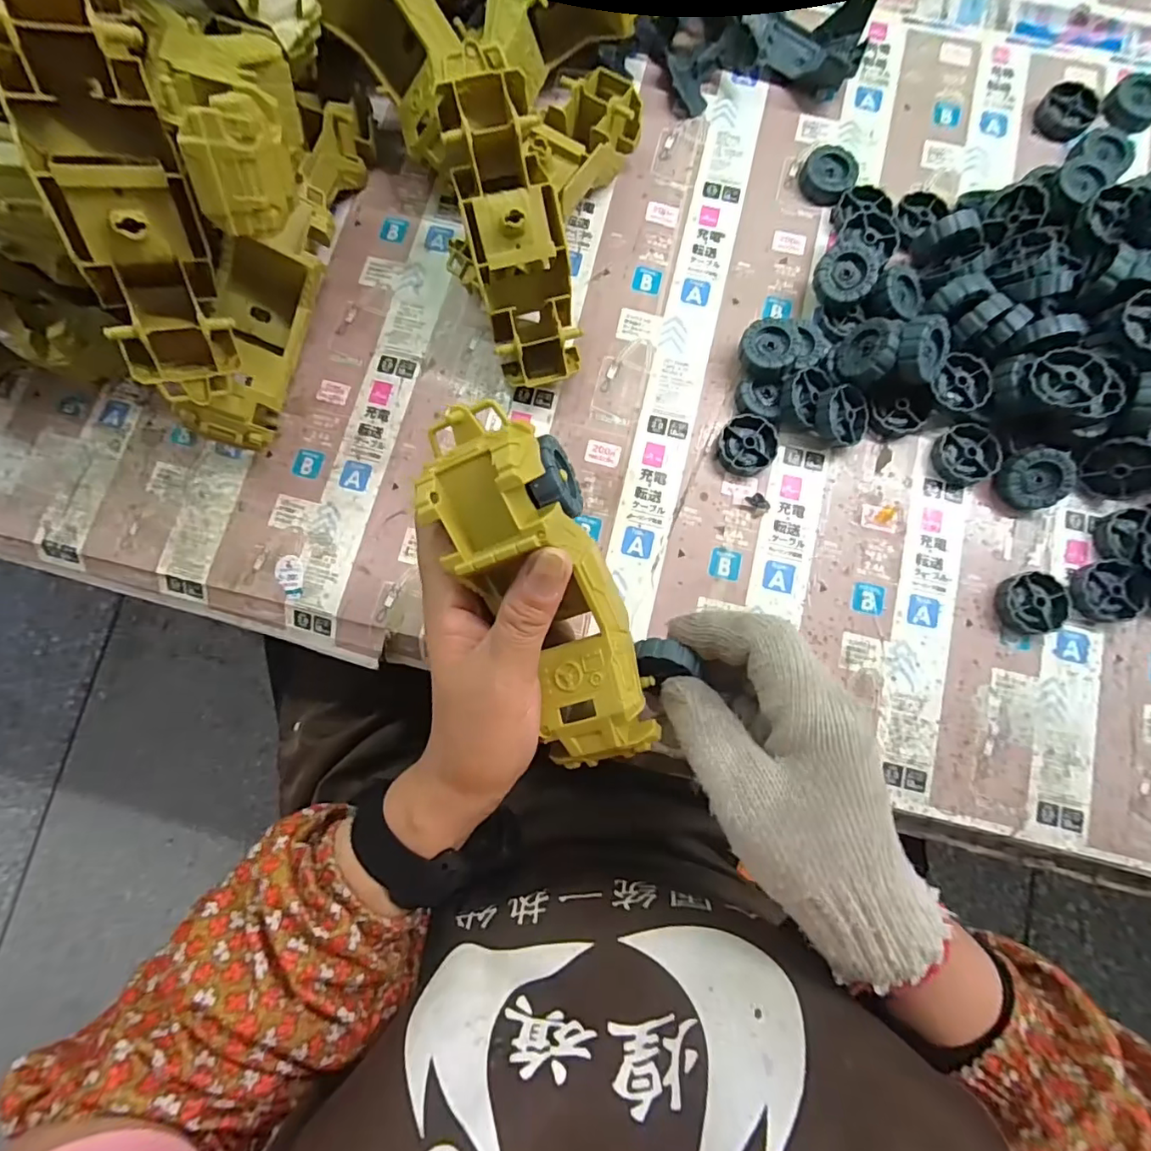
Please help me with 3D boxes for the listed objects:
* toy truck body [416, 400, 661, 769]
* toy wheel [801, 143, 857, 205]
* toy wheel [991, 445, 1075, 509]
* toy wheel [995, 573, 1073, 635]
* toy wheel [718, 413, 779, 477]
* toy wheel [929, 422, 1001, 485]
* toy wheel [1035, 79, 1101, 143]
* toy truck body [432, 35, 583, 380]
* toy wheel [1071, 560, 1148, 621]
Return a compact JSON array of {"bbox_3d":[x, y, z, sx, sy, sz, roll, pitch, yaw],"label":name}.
[{"bbox_3d":[-0.011,0.009,0.240,0.060,0.048,0.170,-27,104,-2],"label":"toy truck body"},{"bbox_3d":[0.188,-0.297,0.400,0.038,0.014,0.037,0,81,2],"label":"toy wheel"},{"bbox_3d":[0.301,-0.064,0.353,0.041,0.014,0.040,3,101,18],"label":"toy wheel"},{"bbox_3d":[0.293,0.018,0.347,0.039,0.012,0.039,0,81,2],"label":"toy wheel"},{"bbox_3d":[0.117,-0.088,0.366,0.039,0.012,0.040,0,81,2],"label":"toy wheel"},{"bbox_3d":[0.266,-0.082,0.366,0.042,0.013,0.039,0,81,2],"label":"toy wheel"},{"bbox_3d":[0.367,-0.348,0.404,0.037,0.012,0.039,0,81,2],"label":"toy wheel"},{"bbox_3d":[-0.037,-0.212,0.338,0.056,0.056,0.173,-13,107,0],"label":"toy truck body"},{"bbox_3d":[0.338,0.011,0.344,0.039,0.013,0.037,0,81,2],"label":"toy wheel"}]

